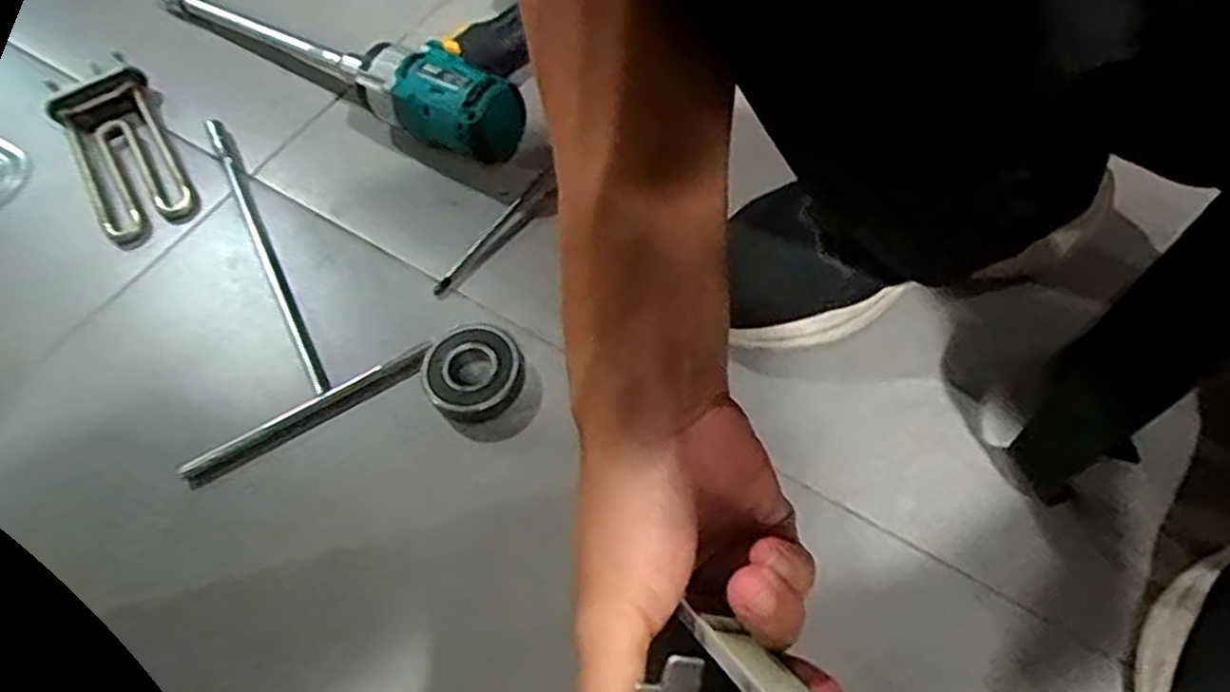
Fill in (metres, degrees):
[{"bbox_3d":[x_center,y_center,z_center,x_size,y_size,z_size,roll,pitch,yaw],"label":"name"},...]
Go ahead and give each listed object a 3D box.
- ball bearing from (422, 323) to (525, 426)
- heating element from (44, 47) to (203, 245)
[{"bbox_3d":[-0.089,0.014,0.476,0.059,0.017,0.064,-2,60,3],"label":"ball bearing"},{"bbox_3d":[-0.384,-0.156,0.598,0.072,0.024,0.187,-32,63,-14],"label":"heating element"}]

